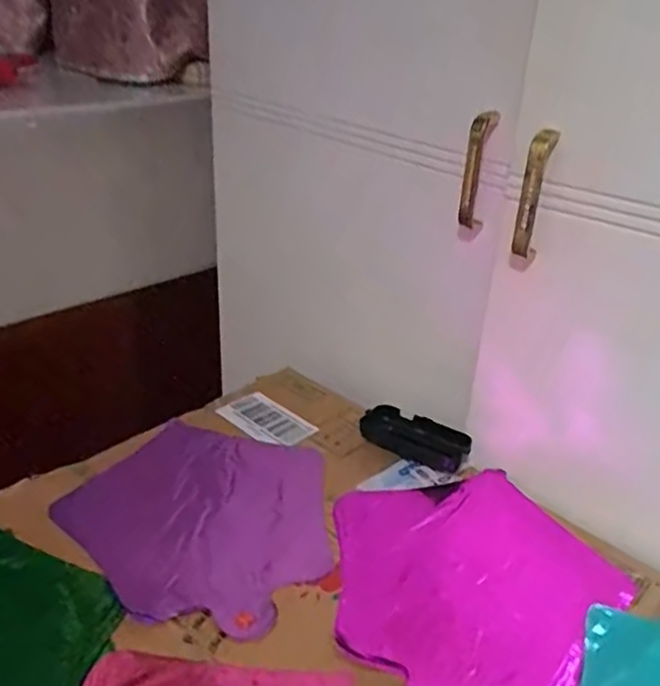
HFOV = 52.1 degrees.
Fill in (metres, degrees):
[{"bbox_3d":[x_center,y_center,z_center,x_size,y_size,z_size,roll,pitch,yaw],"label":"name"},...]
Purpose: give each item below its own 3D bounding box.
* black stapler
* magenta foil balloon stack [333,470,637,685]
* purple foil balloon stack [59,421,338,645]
[{"bbox_3d":[0.085,0.096,0.681,0.110,0.031,0.037,20,32,27],"label":"black stapler"},{"bbox_3d":[0.118,0.189,0.541,0.233,0.015,0.229,-3,29,-13],"label":"magenta foil balloon stack"},{"bbox_3d":[-0.099,0.142,0.576,0.220,0.014,0.215,22,33,29],"label":"purple foil balloon stack"}]

